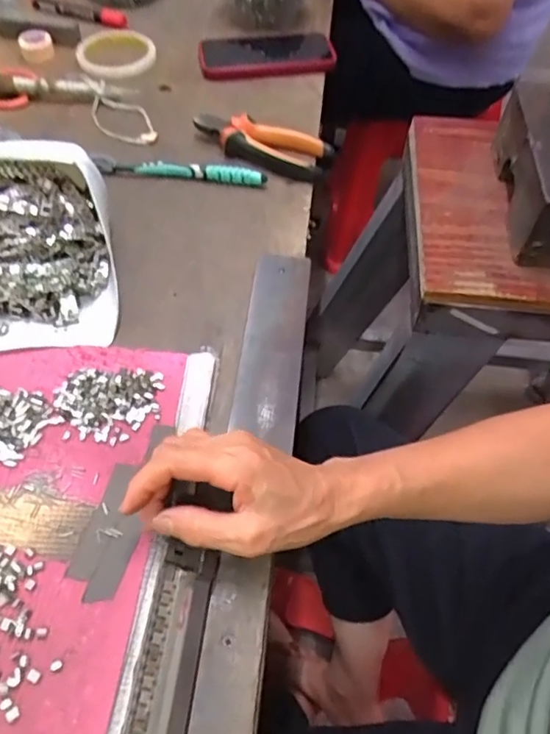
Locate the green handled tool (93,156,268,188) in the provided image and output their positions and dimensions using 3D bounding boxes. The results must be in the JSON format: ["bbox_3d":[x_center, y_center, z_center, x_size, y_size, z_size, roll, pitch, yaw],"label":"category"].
[{"bbox_3d":[-0.097,-0.202,0.581,0.175,0.018,0.013,5,56,0],"label":"green handled tool"}]

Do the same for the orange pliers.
[{"bbox_3d":[-0.015,-0.238,0.599,0.152,0.031,0.053,20,57,11],"label":"orange pliers"}]

